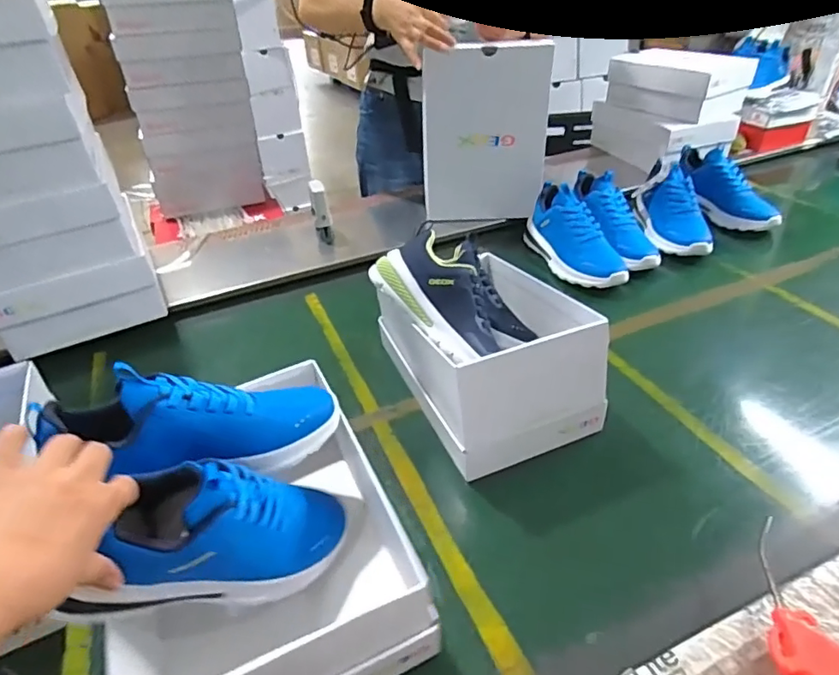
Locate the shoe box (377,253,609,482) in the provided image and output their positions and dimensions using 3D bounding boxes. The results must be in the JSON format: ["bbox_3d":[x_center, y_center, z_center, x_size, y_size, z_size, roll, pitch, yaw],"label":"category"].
[{"bbox_3d":[0.078,0.016,0.684,0.212,0.165,0.274,-19,38,-18],"label":"shoe box"}]

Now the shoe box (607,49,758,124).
[{"bbox_3d":[0.605,-0.601,1.258,0.186,0.109,0.260,-25,40,-24],"label":"shoe box"}]

